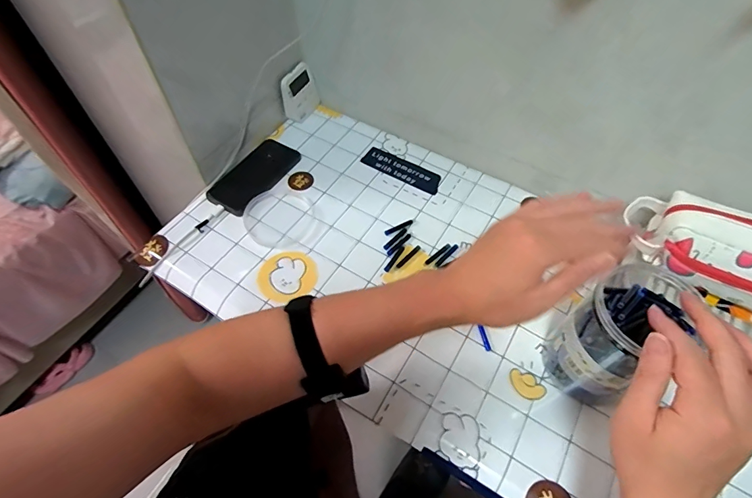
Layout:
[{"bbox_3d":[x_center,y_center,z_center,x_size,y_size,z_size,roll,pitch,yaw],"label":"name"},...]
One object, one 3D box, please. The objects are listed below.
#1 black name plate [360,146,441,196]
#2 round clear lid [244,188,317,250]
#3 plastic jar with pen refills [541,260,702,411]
[{"bbox_3d":[0.044,-0.130,0.673,0.135,0.006,0.045,27,59,16],"label":"black name plate"},{"bbox_3d":[-0.140,-0.049,0.604,0.098,0.010,0.101,1,56,-1],"label":"round clear lid"},{"bbox_3d":[0.248,0.096,0.439,0.103,0.140,0.085,-34,63,-21],"label":"plastic jar with pen refills"}]

